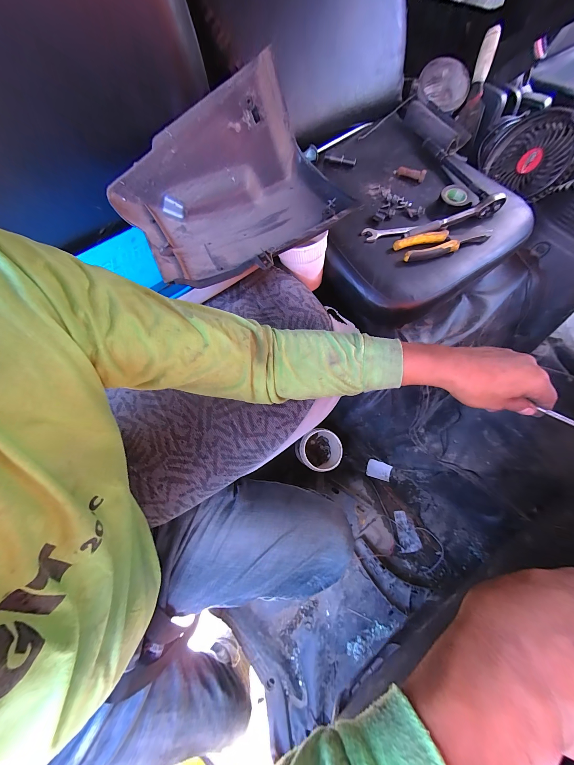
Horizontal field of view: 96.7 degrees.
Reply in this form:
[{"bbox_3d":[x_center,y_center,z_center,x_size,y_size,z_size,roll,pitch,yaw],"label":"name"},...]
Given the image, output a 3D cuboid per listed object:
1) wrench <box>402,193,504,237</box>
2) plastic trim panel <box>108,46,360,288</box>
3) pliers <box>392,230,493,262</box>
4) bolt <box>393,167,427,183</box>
[{"bbox_3d":[0.312,-0.305,0.467,0.191,0.035,0.024,-20,72,-7],"label":"wrench"},{"bbox_3d":[-0.070,-0.281,0.379,0.318,0.123,0.224,-34,75,-11],"label":"plastic trim panel"},{"bbox_3d":[0.285,-0.255,0.461,0.175,0.019,0.052,-14,72,-5],"label":"pliers"},{"bbox_3d":[0.253,-0.434,0.525,0.062,0.018,0.016,30,73,9],"label":"bolt"}]

